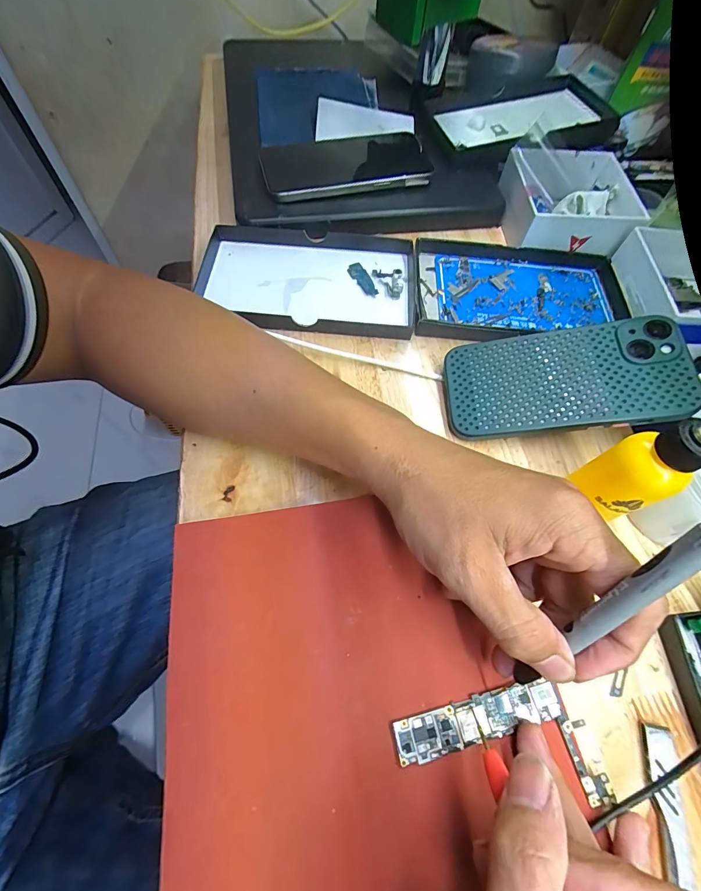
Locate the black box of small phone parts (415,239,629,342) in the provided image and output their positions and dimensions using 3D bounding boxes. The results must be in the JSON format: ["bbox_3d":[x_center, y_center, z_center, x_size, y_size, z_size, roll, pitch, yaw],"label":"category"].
[{"bbox_3d":[0.144,-0.130,0.319,0.175,0.015,0.109,6,63,0],"label":"black box of small phone parts"}]

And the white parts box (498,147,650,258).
[{"bbox_3d":[0.201,-0.222,0.346,0.118,0.037,0.104,0,64,-3],"label":"white parts box"}]

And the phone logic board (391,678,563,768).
[{"bbox_3d":[0.063,0.134,0.186,0.083,0.004,0.019,-11,65,-8],"label":"phone logic board"}]

